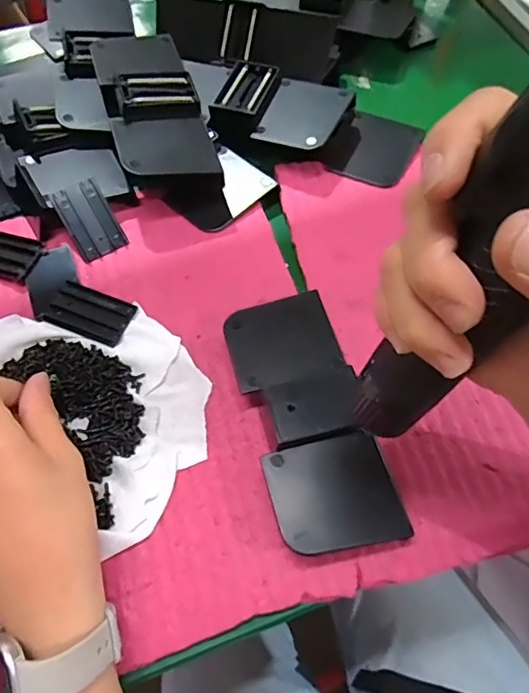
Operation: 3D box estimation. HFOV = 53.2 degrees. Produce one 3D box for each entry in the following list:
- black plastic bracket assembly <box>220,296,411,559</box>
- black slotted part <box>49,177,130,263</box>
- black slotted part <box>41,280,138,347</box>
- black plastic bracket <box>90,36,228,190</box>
[{"bbox_3d":[0.026,0.044,0.322,0.069,0.028,0.154,-14,63,-9],"label":"black plastic bracket assembly"},{"bbox_3d":[-0.130,-0.095,0.394,0.036,0.004,0.055,-30,95,-17],"label":"black slotted part"},{"bbox_3d":[-0.120,-0.023,0.361,0.054,0.008,0.036,18,55,7],"label":"black slotted part"},{"bbox_3d":[-0.087,-0.185,0.410,0.070,0.025,0.164,-13,66,-18],"label":"black plastic bracket"}]

